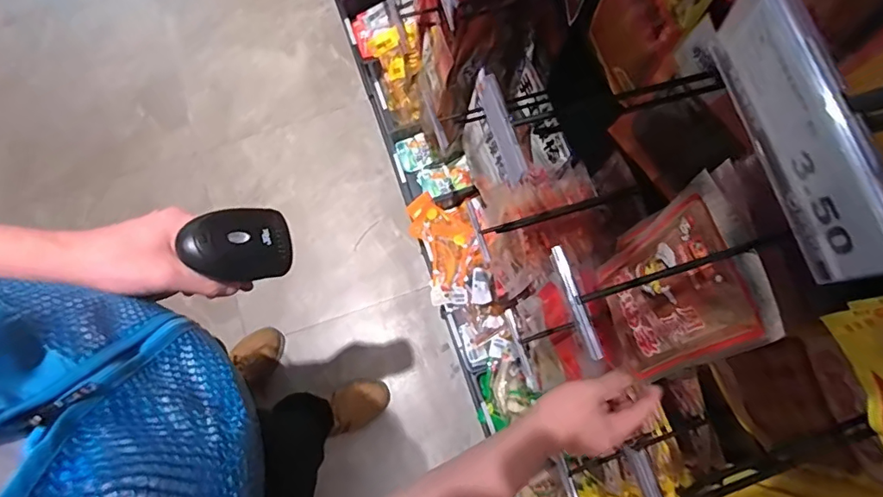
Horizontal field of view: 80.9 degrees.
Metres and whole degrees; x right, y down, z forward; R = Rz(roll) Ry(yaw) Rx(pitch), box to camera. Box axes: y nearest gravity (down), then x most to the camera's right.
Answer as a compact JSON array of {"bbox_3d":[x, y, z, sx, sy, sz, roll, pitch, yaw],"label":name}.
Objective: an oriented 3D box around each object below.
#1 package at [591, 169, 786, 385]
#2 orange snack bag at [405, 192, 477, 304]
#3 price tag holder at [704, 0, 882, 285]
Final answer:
[{"bbox_3d":[0.268,0.055,0.619,0.021,0.273,0.174,-7,66,-16],"label":"package"},{"bbox_3d":[0.008,0.003,1.259,0.145,0.055,0.265,-9,77,-4],"label":"orange snack bag"},{"bbox_3d":[0.117,-0.039,0.170,0.010,0.044,0.098,-17,78,-5],"label":"price tag holder"}]

